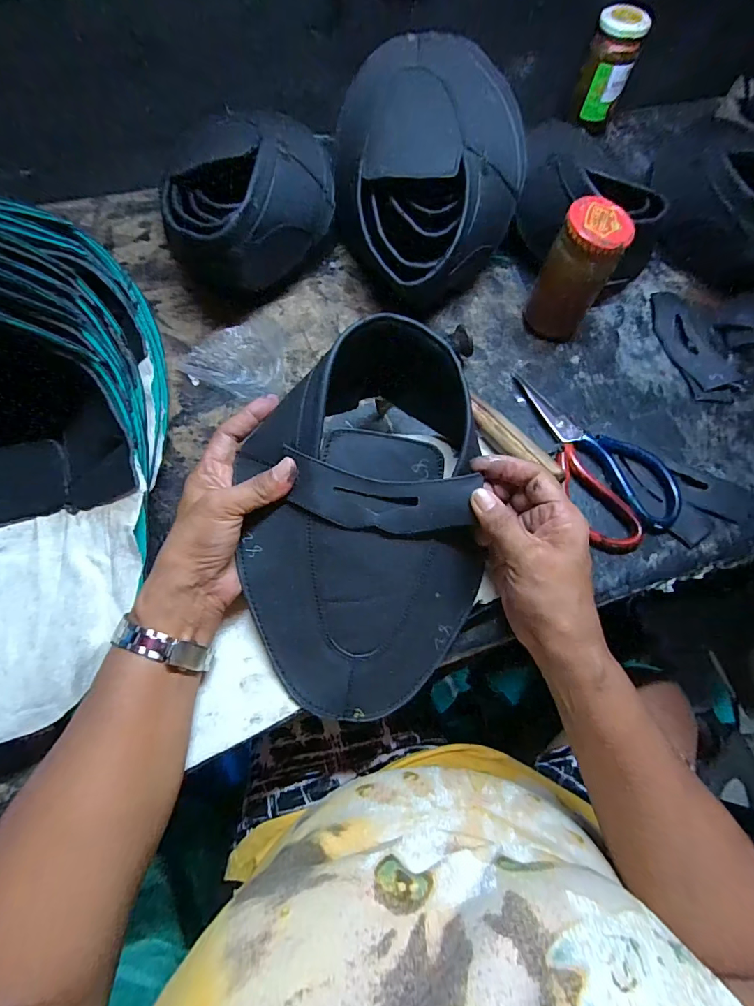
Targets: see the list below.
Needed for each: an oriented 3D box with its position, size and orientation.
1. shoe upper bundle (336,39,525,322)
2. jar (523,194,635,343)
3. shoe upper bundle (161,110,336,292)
[{"bbox_3d":[0.052,-0.331,0.460,0.183,0.132,0.254,-1,66,-3],"label":"shoe upper bundle"},{"bbox_3d":[0.190,-0.219,0.428,0.060,0.117,0.054,37,69,13],"label":"jar"},{"bbox_3d":[-0.125,-0.279,0.439,0.112,0.112,0.155,41,70,14],"label":"shoe upper bundle"}]

